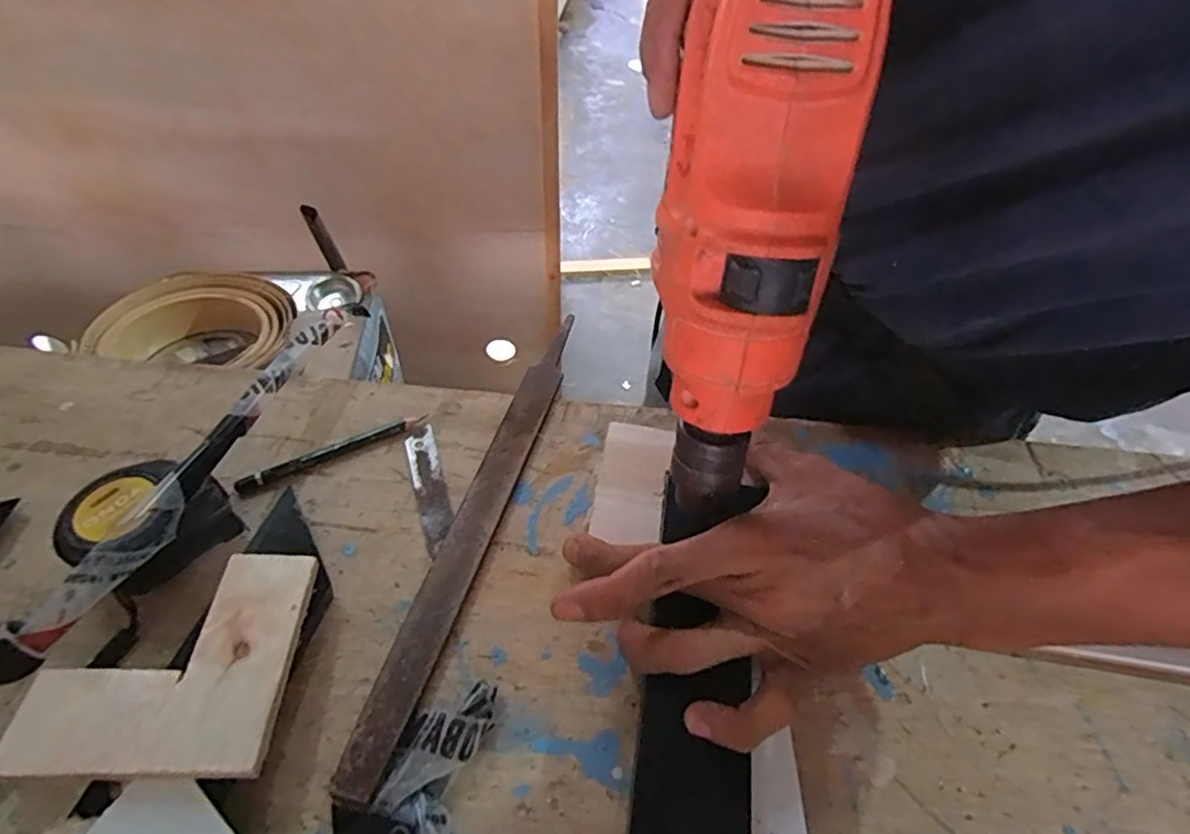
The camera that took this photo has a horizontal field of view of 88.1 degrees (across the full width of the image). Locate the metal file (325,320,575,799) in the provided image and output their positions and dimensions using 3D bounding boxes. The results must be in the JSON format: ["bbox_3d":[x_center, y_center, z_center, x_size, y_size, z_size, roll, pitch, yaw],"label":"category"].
[{"bbox_3d":[-0.060,0.046,0.339,0.023,0.011,0.292,13,49,8],"label":"metal file"}]

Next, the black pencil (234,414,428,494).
[{"bbox_3d":[-0.152,0.021,0.360,0.106,0.005,0.010,-21,52,-21],"label":"black pencil"}]

